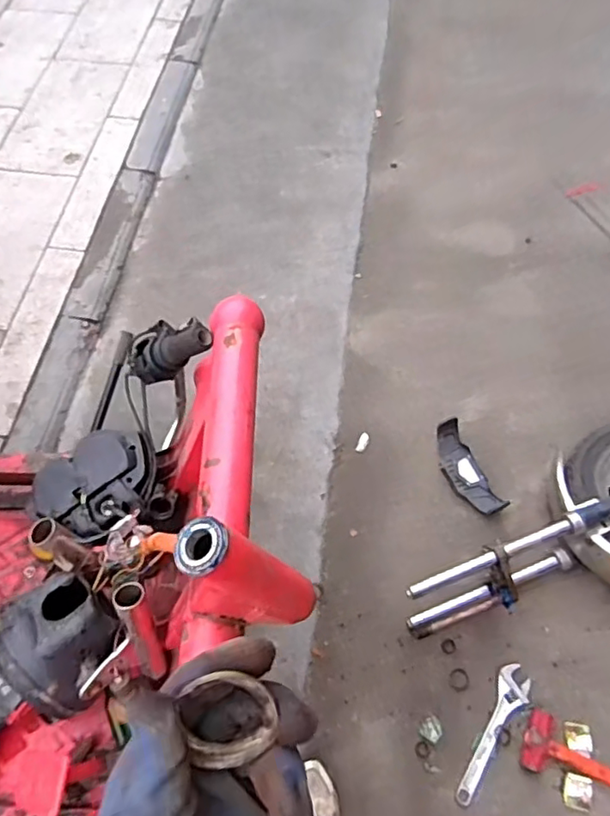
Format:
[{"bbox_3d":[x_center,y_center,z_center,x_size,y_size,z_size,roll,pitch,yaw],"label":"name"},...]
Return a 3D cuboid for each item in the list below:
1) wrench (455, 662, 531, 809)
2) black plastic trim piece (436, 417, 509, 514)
[{"bbox_3d":[0.380,0.651,1.150,0.063,0.017,0.282,29,65,15],"label":"wrench"},{"bbox_3d":[0.393,0.148,1.427,0.092,0.031,0.255,-21,63,-11],"label":"black plastic trim piece"}]

